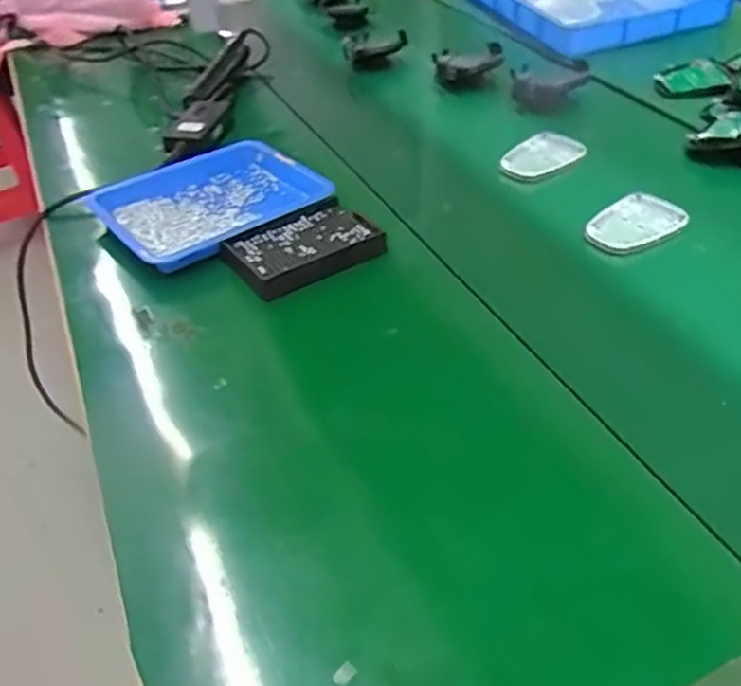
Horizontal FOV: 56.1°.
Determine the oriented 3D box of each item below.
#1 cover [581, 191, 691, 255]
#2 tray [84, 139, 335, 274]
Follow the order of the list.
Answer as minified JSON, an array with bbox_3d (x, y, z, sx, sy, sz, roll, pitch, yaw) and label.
[{"bbox_3d":[0.261,-0.120,0.699,0.106,0.014,0.070,-26,45,-22],"label":"cover"},{"bbox_3d":[-0.167,-0.152,0.734,0.225,0.032,0.177,-33,48,-27],"label":"tray"}]

